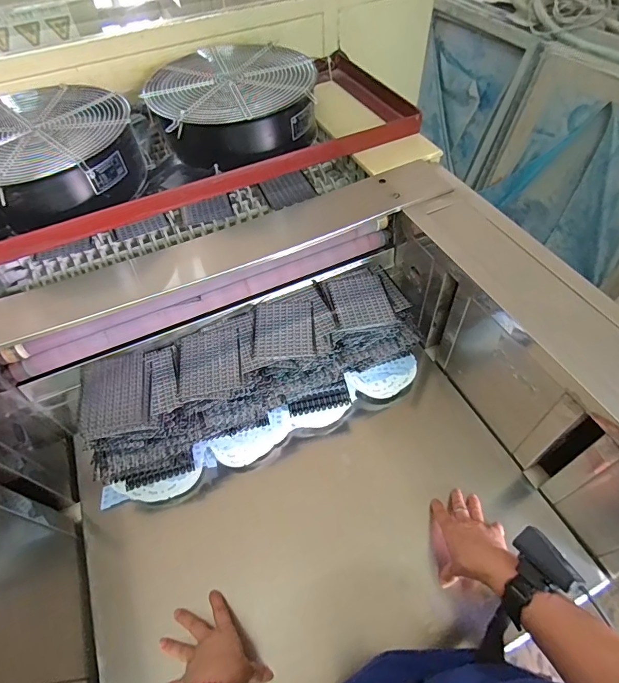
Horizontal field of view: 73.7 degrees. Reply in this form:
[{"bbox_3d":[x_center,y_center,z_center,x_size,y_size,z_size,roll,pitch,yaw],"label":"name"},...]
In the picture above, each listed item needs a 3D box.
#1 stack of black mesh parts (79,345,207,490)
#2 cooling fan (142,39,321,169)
[{"bbox_3d":[-0.268,0.120,0.675,0.170,0.099,0.190,-20,55,-10],"label":"stack of black mesh parts"},{"bbox_3d":[-0.142,-0.462,0.800,0.298,0.108,0.259,-19,55,-9],"label":"cooling fan"}]

